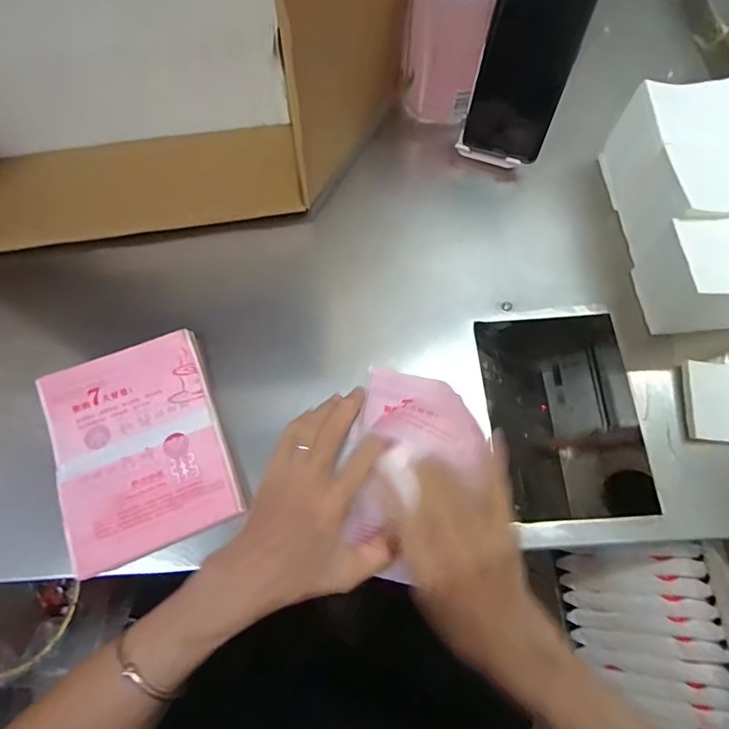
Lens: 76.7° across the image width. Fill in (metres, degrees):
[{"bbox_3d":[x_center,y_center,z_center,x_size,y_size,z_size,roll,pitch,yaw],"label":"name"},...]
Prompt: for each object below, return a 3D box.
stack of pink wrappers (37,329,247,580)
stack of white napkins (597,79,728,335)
[{"bbox_3d":[-0.178,0.062,0.366,0.121,0.020,0.161,-21,71,-7],"label":"stack of pink wrappers"},{"bbox_3d":[0.288,-0.131,0.393,0.105,0.097,0.207,-2,70,0],"label":"stack of white napkins"}]

